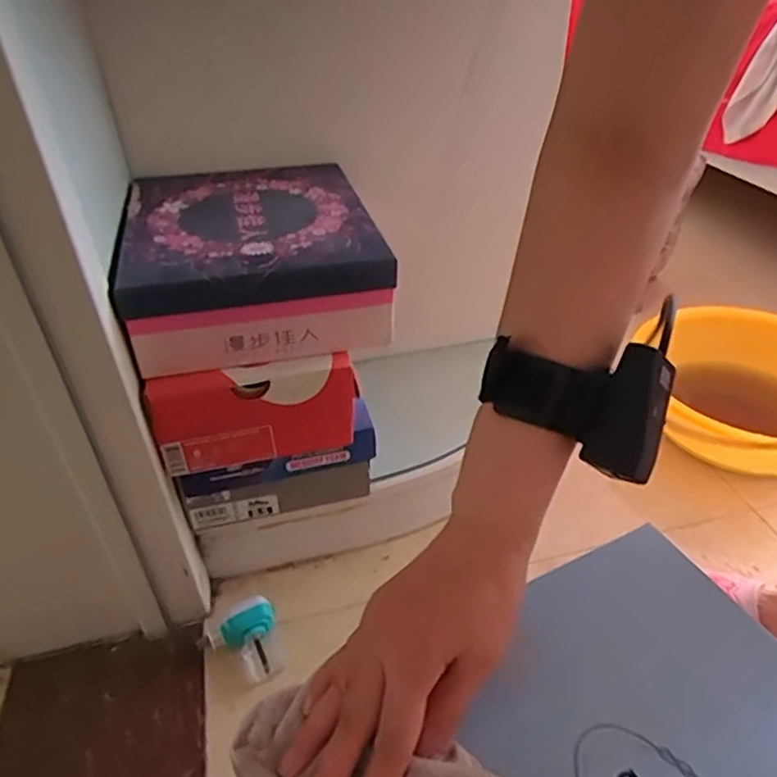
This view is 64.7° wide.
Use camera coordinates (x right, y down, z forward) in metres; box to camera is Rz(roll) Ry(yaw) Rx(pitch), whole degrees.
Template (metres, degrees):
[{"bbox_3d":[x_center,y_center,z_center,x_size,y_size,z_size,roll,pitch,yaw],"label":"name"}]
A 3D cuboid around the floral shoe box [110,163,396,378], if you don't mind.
[{"bbox_3d":[-0.156,-0.156,0.701,0.254,0.097,0.286,-10,38,-11],"label":"floral shoe box"}]

